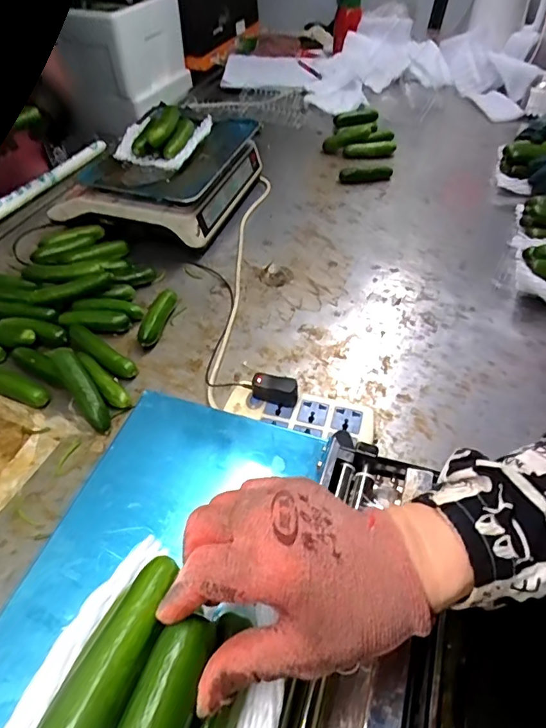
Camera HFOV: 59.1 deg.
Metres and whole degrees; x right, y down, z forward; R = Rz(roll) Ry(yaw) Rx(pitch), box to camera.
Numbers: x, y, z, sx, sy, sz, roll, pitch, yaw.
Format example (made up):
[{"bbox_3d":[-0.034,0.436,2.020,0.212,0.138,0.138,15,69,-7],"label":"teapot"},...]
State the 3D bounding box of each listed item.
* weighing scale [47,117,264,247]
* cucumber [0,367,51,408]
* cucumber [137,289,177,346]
[{"bbox_3d":[-0.209,-0.353,0.918,0.285,0.117,0.337,13,49,14],"label":"weighing scale"},{"bbox_3d":[-0.354,0.025,0.644,0.125,0.036,0.028,16,51,14],"label":"cucumber"},{"bbox_3d":[-0.179,-0.072,0.731,0.038,0.026,0.104,7,49,6],"label":"cucumber"}]

